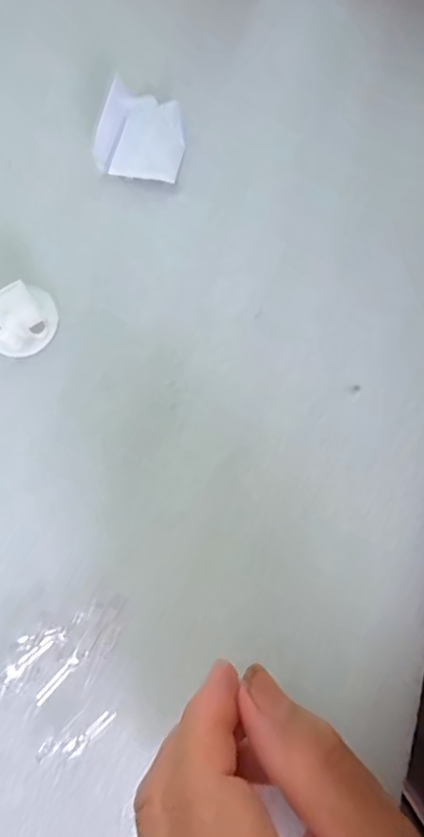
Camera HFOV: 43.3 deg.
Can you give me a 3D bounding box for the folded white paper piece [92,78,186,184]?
[{"bbox_3d":[-0.033,-0.133,0.250,0.041,0.005,0.041,13,79,3],"label":"folded white paper piece"}]

